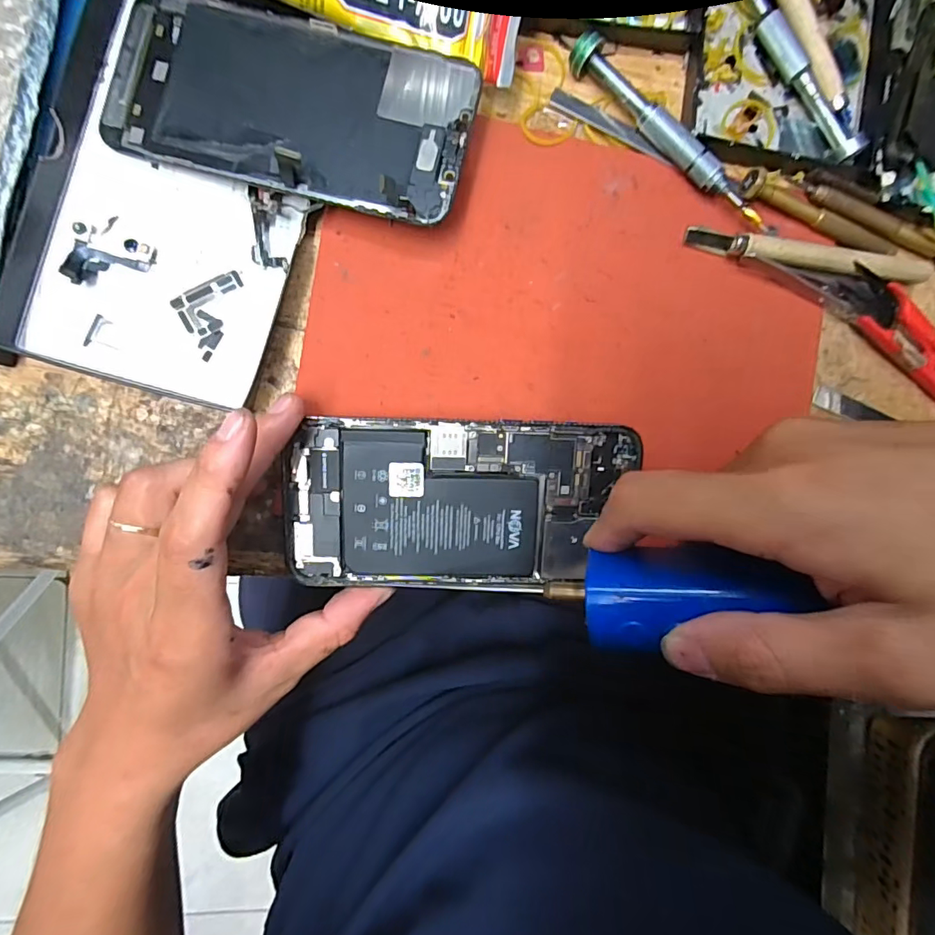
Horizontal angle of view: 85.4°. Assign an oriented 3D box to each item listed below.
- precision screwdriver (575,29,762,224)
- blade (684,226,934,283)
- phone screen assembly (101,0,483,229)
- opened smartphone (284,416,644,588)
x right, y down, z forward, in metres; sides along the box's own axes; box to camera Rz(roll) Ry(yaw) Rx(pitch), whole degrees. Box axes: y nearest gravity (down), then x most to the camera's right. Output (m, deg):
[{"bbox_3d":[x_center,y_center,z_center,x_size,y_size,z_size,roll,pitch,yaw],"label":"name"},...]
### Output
[{"bbox_3d":[0.096,-0.159,0.242,0.119,0.013,0.012,41,86,-6],"label":"precision screwdriver"},{"bbox_3d":[0.170,-0.105,0.251,0.124,0.014,0.013,6,90,-7],"label":"blade"},{"bbox_3d":[-0.075,-0.156,0.215,0.153,0.011,0.072,15,89,1],"label":"phone screen assembly"},{"bbox_3d":[-0.003,0.017,0.232,0.153,0.014,0.076,0,93,-7],"label":"opened smartphone"}]

